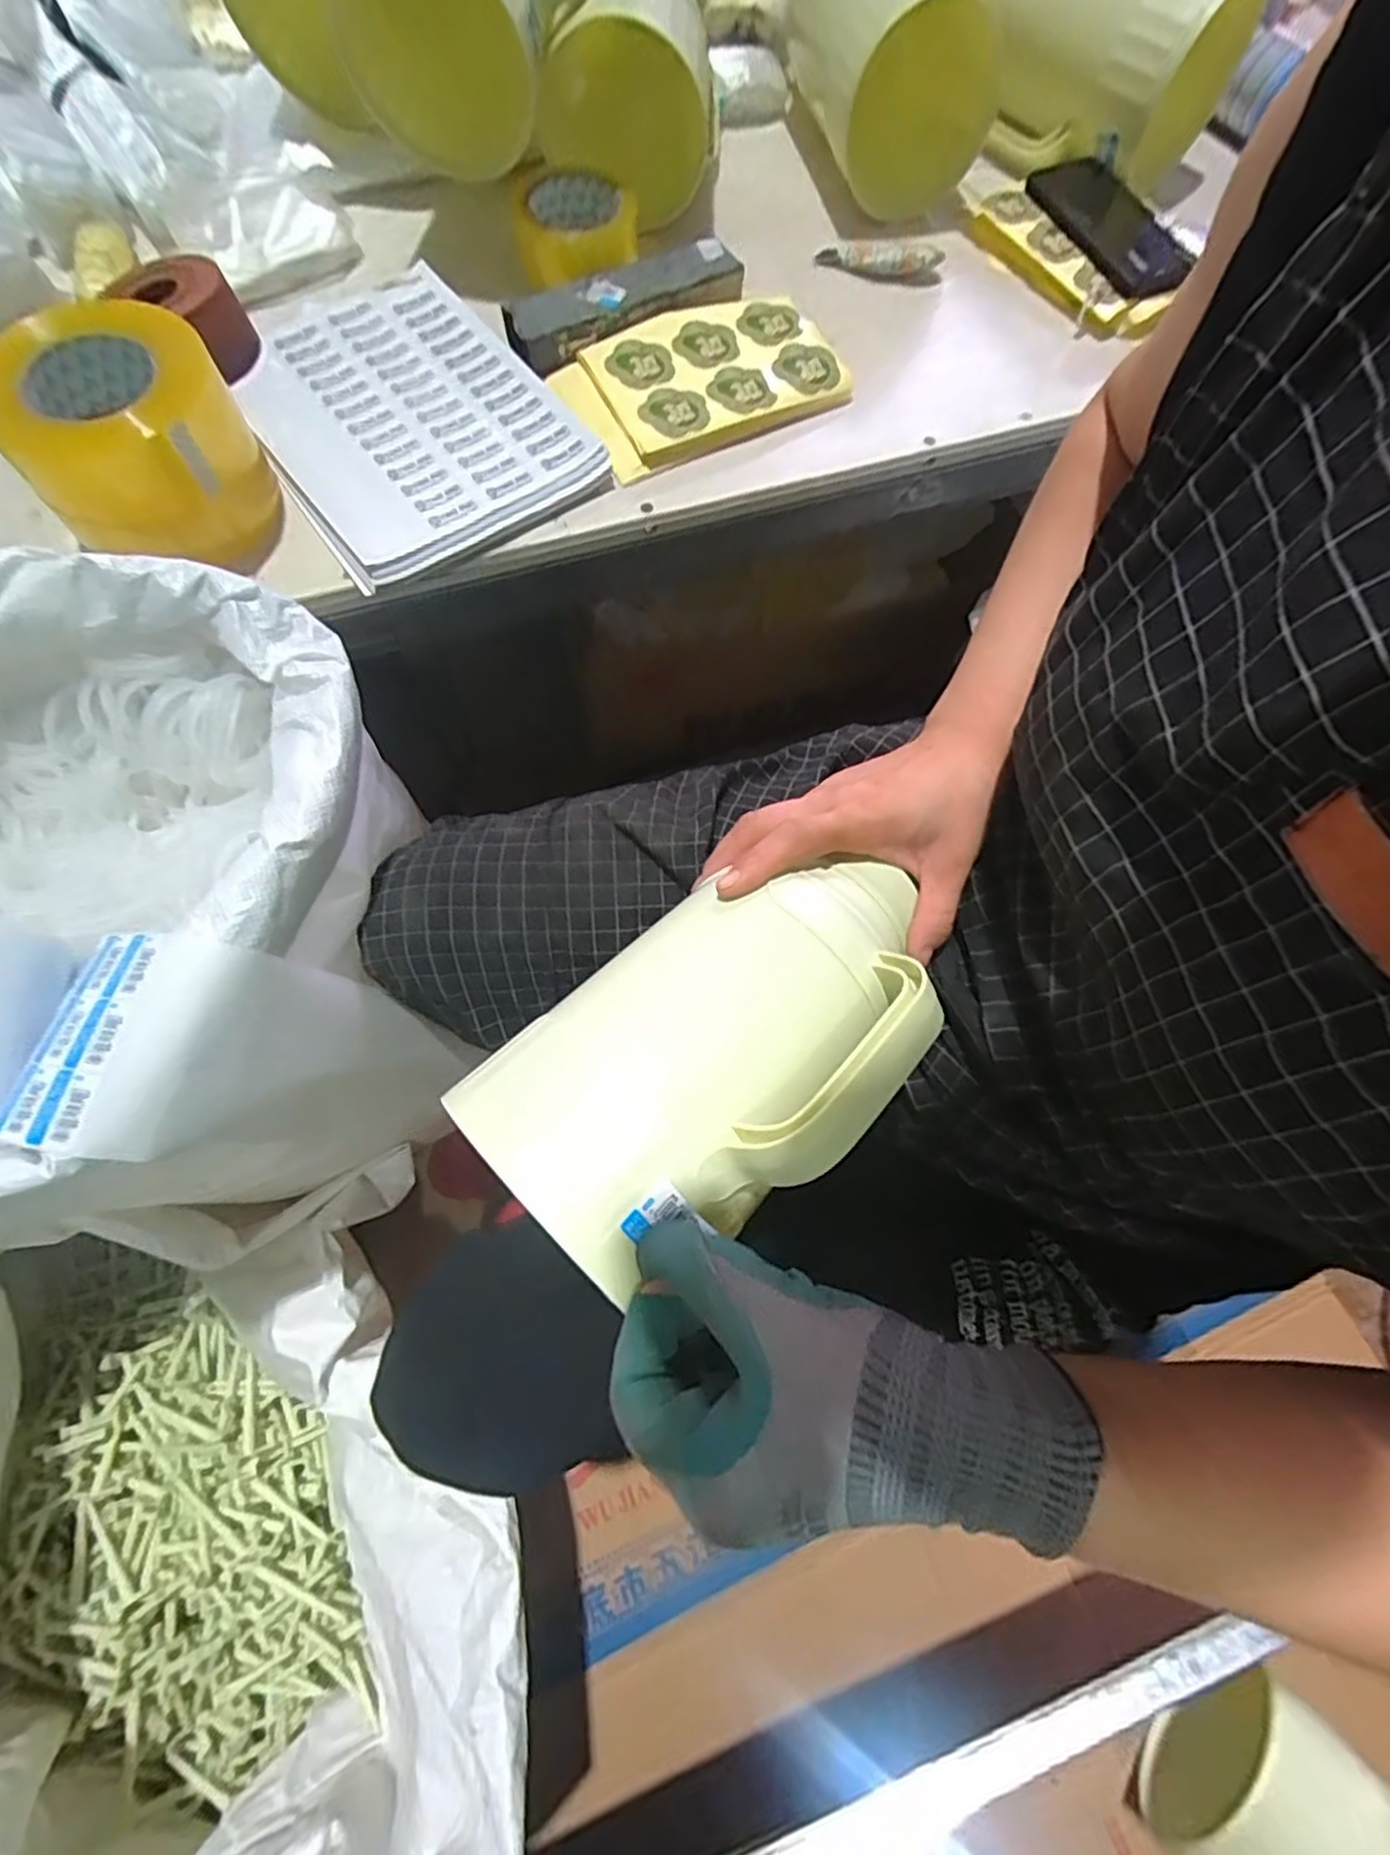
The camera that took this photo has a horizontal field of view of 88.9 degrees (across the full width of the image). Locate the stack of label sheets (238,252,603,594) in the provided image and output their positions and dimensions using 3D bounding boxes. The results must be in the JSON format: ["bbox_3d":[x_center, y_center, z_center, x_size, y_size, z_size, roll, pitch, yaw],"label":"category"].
[{"bbox_3d":[-0.232,-0.408,0.563,0.212,0.024,0.286,-34,76,-13],"label":"stack of label sheets"}]

